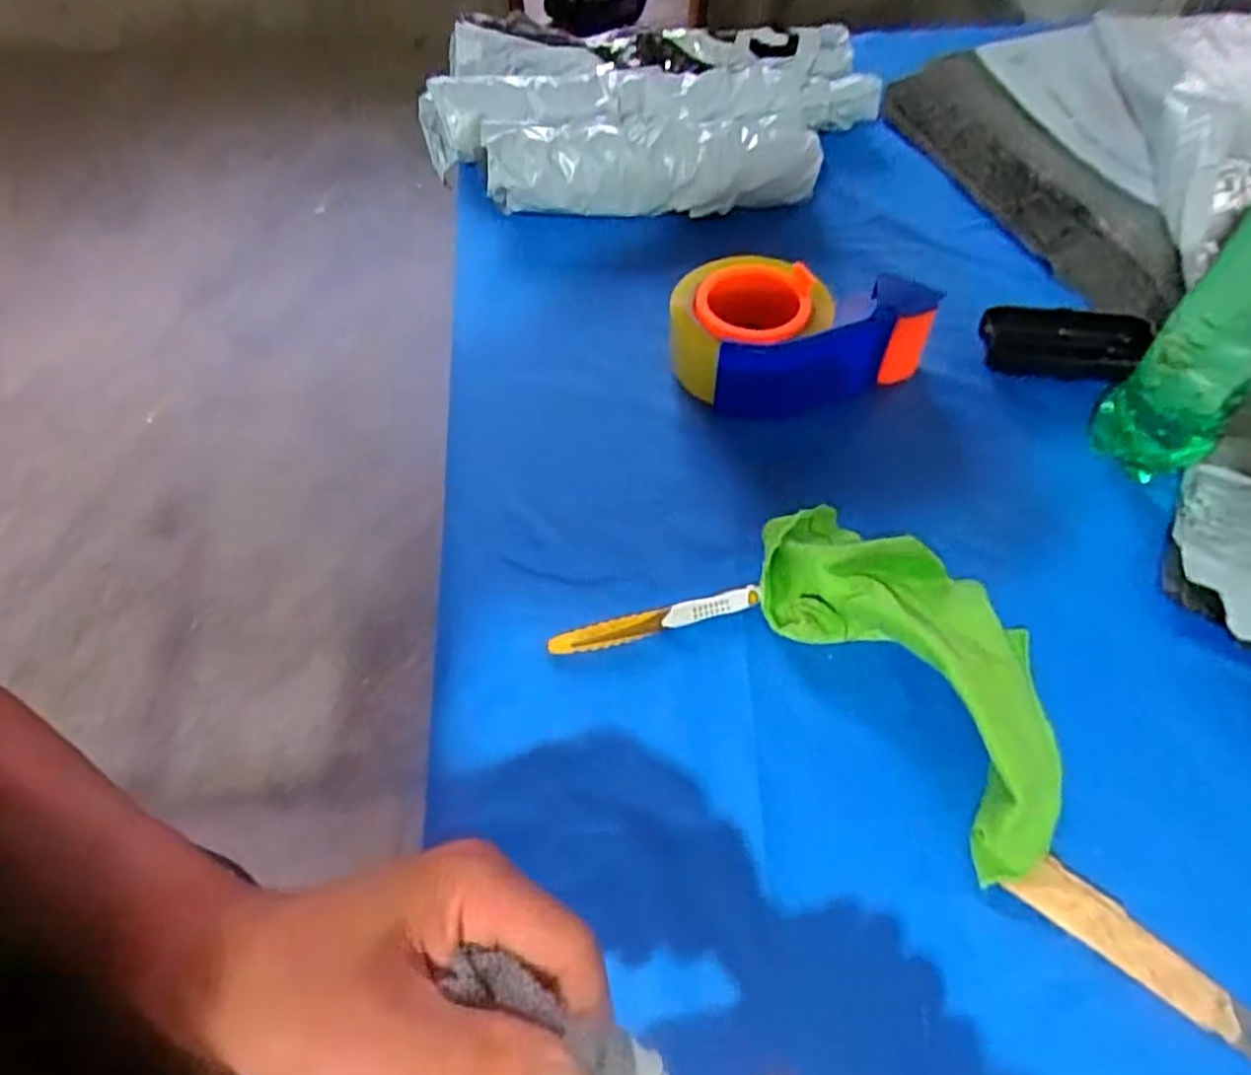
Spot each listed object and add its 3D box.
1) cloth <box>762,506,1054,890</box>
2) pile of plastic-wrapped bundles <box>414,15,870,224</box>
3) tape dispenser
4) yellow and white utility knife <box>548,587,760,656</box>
[{"bbox_3d":[0.149,0.053,0.359,0.096,0.039,0.189,-29,60,-17],"label":"cloth"},{"bbox_3d":[0.023,-0.358,0.618,0.391,0.064,0.223,-6,56,-2],"label":"pile of plastic-wrapped bundles"},{"bbox_3d":[0.108,-0.139,0.477,0.160,0.057,0.100,-9,57,-4],"label":"tape dispenser"},{"bbox_3d":[0.016,0.044,0.383,0.113,0.009,0.011,-14,57,-8],"label":"yellow and white utility knife"}]

